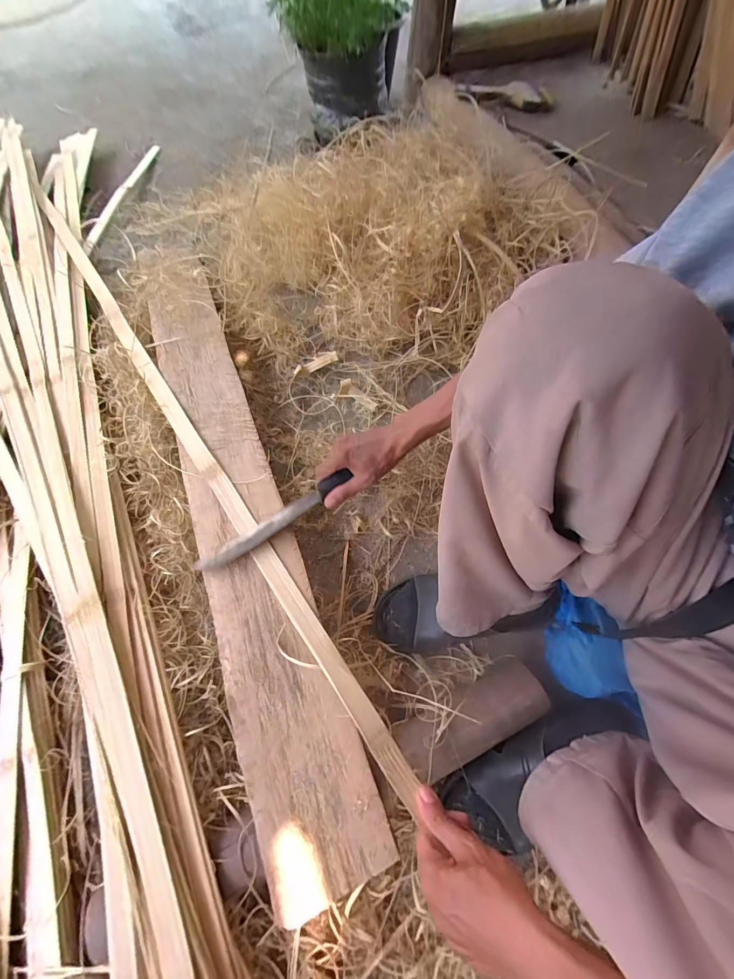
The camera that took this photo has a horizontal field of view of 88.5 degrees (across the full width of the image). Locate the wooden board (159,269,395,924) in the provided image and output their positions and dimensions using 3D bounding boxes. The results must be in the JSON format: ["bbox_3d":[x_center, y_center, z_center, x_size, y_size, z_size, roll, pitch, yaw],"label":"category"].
[{"bbox_3d":[-0.208,-0.019,0.550,0.123,0.026,0.957,-20,67,-10],"label":"wooden board"}]

